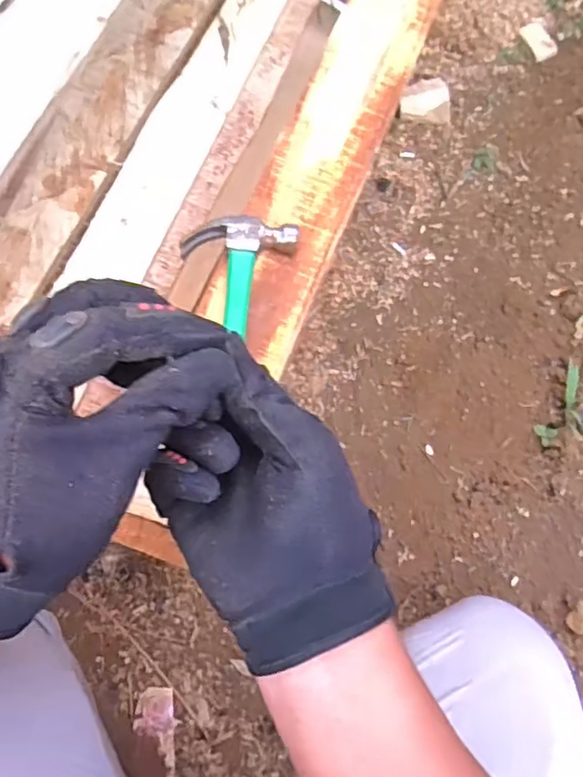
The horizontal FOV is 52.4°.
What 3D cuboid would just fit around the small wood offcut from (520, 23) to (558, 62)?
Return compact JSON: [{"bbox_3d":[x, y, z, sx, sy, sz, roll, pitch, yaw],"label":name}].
[{"bbox_3d":[0.449,-0.627,1.069,0.041,0.005,0.094,-18,67,12],"label":"small wood offcut"}]

